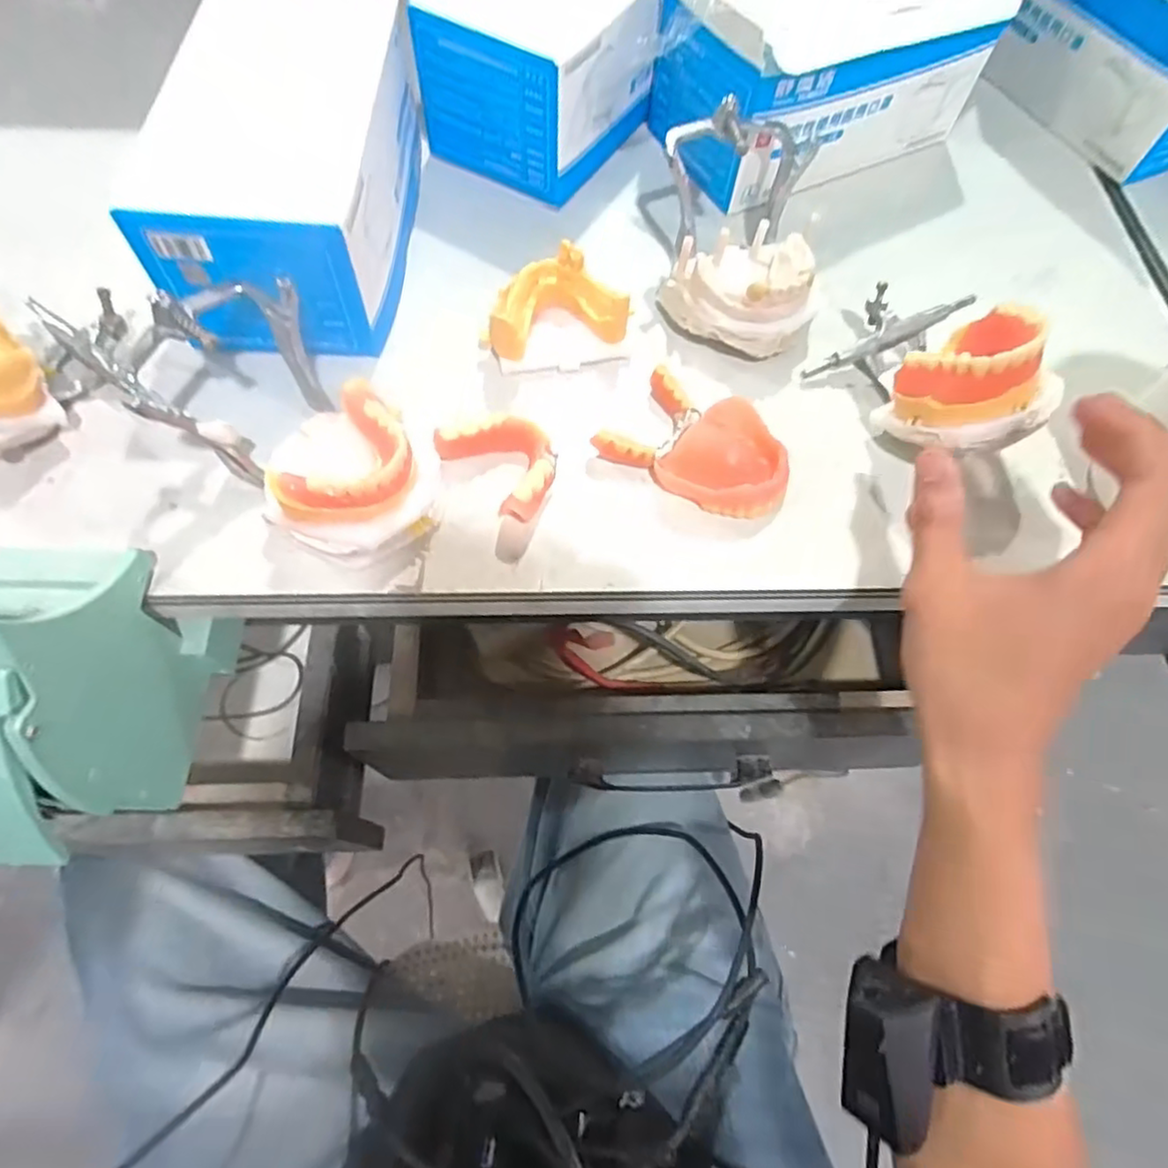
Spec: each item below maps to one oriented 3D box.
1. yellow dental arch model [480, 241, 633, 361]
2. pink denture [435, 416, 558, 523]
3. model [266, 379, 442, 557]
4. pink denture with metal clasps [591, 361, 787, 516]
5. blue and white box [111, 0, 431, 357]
[{"bbox_3d":[-0.017,-0.150,0.361,0.076,0.035,0.044,-11,66,-8],"label":"yellow dental arch model"},{"bbox_3d":[-0.037,-0.059,0.328,0.044,0.019,0.059,-40,73,-19],"label":"pink denture"},{"bbox_3d":[-0.110,-0.052,0.309,0.072,0.044,0.077,1,65,-3],"label":"model"},{"bbox_3d":[0.059,-0.071,0.339,0.090,0.018,0.059,24,66,8],"label":"pink denture with metal clasps"},{"bbox_3d":[-0.153,-0.216,0.355,0.113,0.071,0.194,-1,65,-4],"label":"blue and white box"}]

